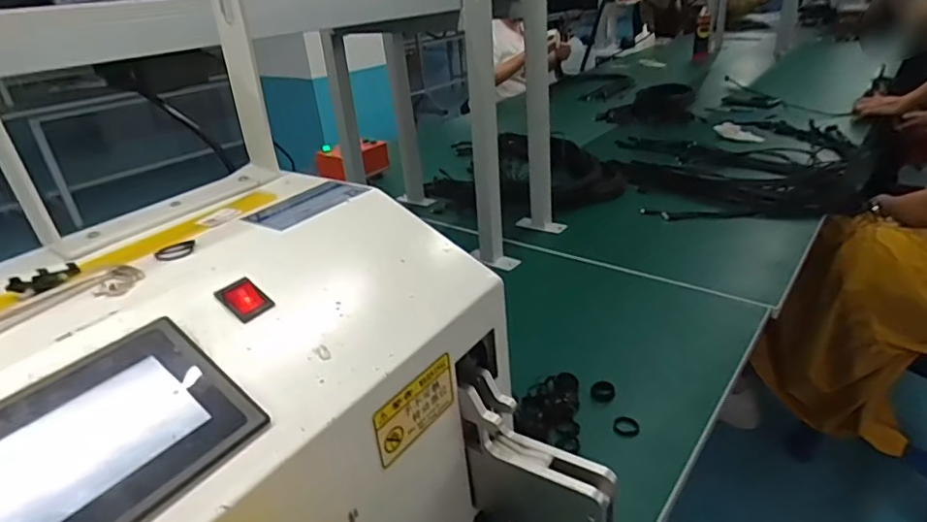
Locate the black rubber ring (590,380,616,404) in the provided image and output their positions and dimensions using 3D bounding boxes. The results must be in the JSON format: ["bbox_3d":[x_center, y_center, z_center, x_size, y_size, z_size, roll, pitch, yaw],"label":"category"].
[{"bbox_3d":[0.171,0.160,0.658,0.023,0.018,0.029,-24,32,-32],"label":"black rubber ring"}]

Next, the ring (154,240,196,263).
[{"bbox_3d":[-0.215,-0.008,0.405,0.029,0.004,0.028,-20,30,-27],"label":"ring"}]

